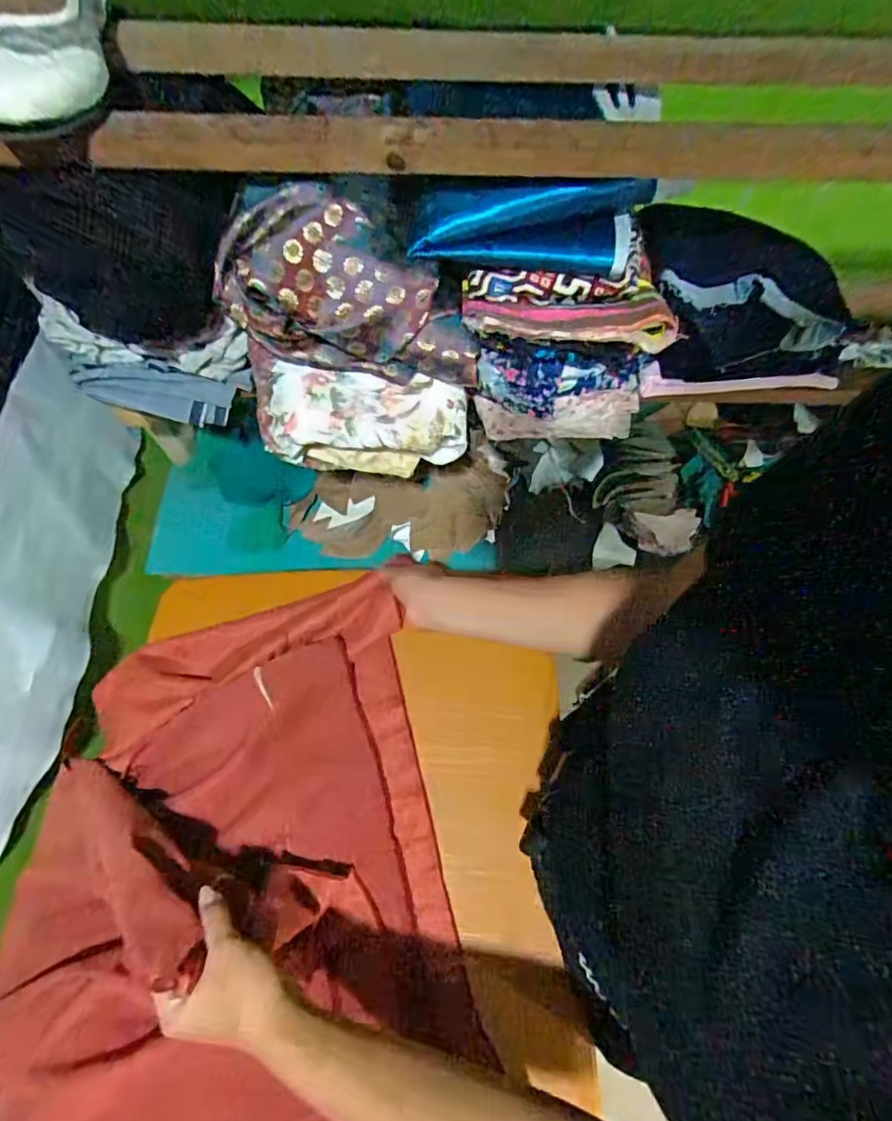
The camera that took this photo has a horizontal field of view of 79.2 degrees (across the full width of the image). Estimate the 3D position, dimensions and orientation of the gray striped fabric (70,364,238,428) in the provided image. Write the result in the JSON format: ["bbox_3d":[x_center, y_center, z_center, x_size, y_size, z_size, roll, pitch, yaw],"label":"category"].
[{"bbox_3d":[-0.315,-0.185,0.591,0.159,0.060,0.035,9,65,4],"label":"gray striped fabric"}]

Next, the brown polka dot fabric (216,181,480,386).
[{"bbox_3d":[-0.077,-0.228,0.466,0.206,0.132,0.070,0,64,0],"label":"brown polka dot fabric"}]

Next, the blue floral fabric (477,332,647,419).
[{"bbox_3d":[0.118,-0.189,0.545,0.176,0.085,0.029,-5,59,-10],"label":"blue floral fabric"}]

